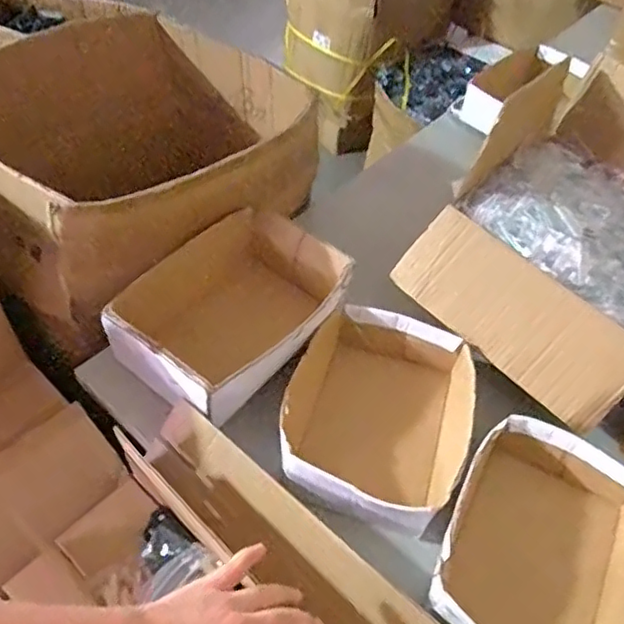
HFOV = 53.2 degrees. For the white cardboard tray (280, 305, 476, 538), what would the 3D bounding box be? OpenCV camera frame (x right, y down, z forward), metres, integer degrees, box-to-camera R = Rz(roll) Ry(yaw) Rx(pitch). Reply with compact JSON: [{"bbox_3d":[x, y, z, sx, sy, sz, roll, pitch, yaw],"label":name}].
[{"bbox_3d":[0.075,0.117,0.712,0.194,0.069,0.243,18,51,10],"label":"white cardboard tray"}]

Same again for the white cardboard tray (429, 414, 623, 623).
[{"bbox_3d":[0.224,0.236,0.614,0.188,0.070,0.244,30,54,19],"label":"white cardboard tray"}]

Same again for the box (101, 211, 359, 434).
[{"bbox_3d":[-0.089,-0.006,0.761,0.201,0.083,0.285,29,54,18],"label":"box"}]

